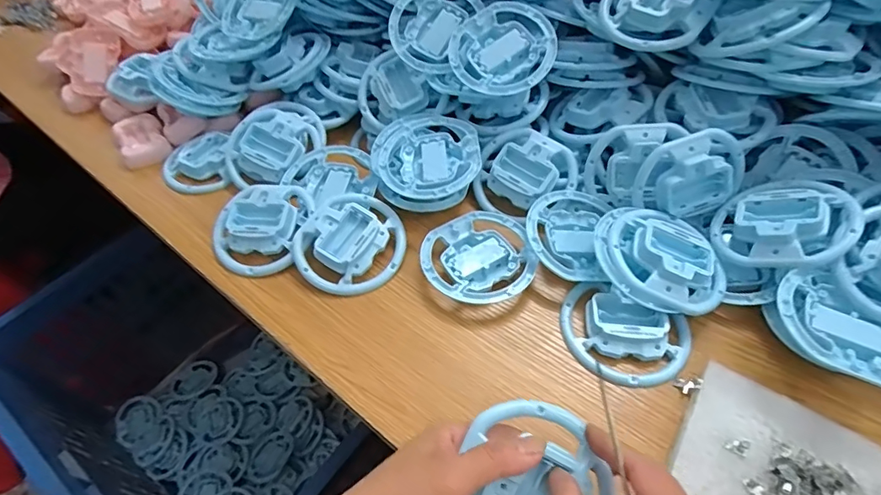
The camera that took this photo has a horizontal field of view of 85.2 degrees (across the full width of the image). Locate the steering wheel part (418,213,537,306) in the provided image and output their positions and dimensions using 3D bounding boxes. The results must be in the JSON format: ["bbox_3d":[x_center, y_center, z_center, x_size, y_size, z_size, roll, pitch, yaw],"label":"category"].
[{"bbox_3d":[0.034,0.011,0.444,0.097,0.020,0.101,-10,52,-6],"label":"steering wheel part"}]

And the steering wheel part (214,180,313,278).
[{"bbox_3d":[-0.174,-0.018,0.470,0.093,0.040,0.090,-1,52,1],"label":"steering wheel part"}]

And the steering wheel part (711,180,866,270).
[{"bbox_3d":[0.287,-0.019,0.403,0.103,0.031,0.083,-9,57,29],"label":"steering wheel part"}]

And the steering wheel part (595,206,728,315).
[{"bbox_3d":[0.187,0.005,0.411,0.101,0.032,0.099,-1,52,1],"label":"steering wheel part"}]

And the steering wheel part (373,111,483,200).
[{"bbox_3d":[-0.013,-0.095,0.490,0.107,0.032,0.120,-2,52,0],"label":"steering wheel part"}]

